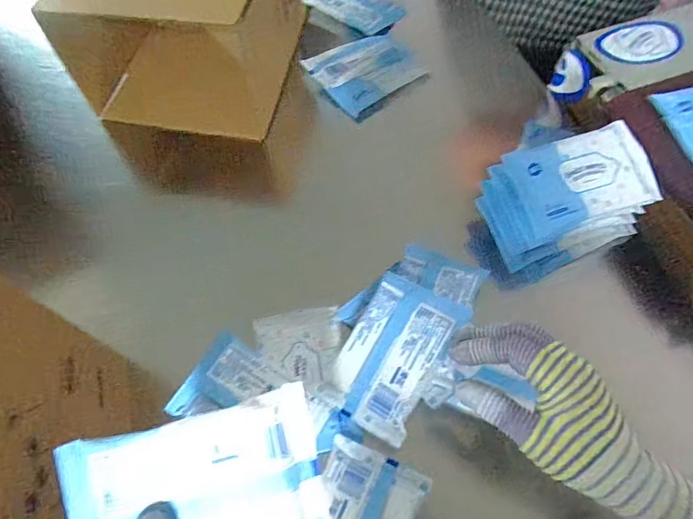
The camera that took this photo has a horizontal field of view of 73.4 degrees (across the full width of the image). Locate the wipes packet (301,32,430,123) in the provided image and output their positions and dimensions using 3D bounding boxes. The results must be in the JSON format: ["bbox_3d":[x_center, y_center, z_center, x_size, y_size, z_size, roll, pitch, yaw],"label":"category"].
[{"bbox_3d":[0.022,-0.259,0.617,0.133,0.023,0.120,-36,67,-16],"label":"wipes packet"}]

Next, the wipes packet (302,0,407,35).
[{"bbox_3d":[0.009,-0.386,0.700,0.135,0.022,0.081,36,69,18],"label":"wipes packet"}]

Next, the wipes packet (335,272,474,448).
[{"bbox_3d":[0.043,0.080,0.407,0.082,0.032,0.135,26,66,15],"label":"wipes packet"}]

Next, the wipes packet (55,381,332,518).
[{"bbox_3d":[-0.081,0.129,0.261,0.133,0.007,0.084,-11,92,-14],"label":"wipes packet"}]

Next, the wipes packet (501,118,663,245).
[{"bbox_3d":[0.222,-0.077,0.435,0.126,0.020,0.086,-16,79,-7],"label":"wipes packet"}]

